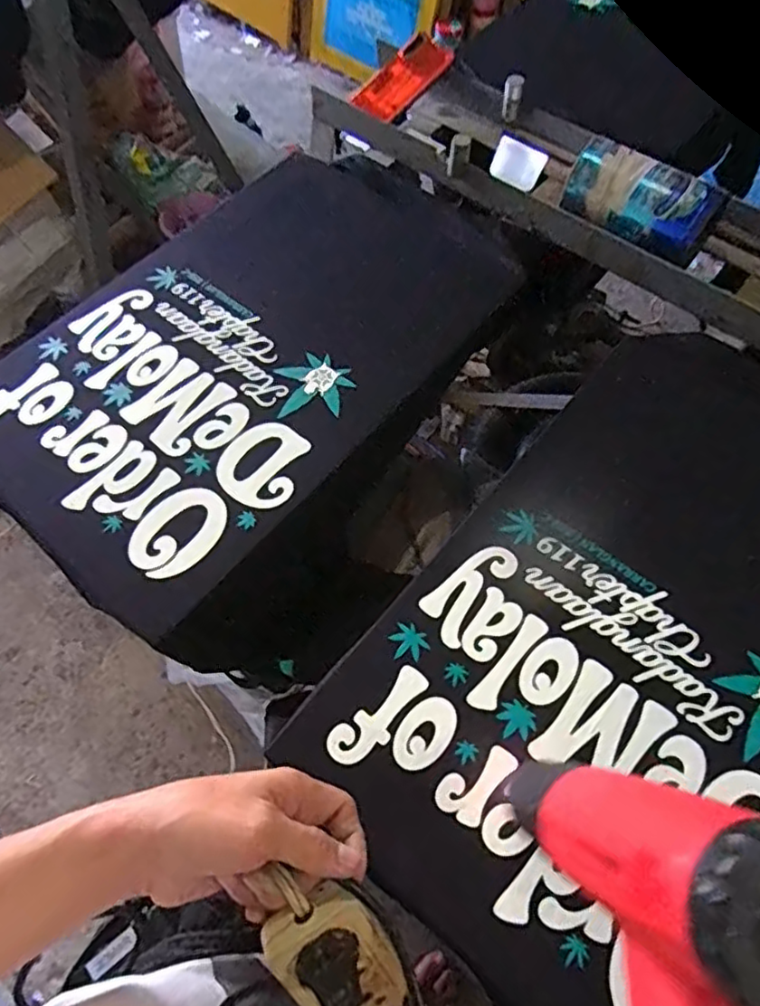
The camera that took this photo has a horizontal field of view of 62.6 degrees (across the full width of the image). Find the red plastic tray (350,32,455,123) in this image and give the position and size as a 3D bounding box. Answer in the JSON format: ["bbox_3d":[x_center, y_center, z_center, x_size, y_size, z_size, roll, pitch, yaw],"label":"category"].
[{"bbox_3d":[0.035,-0.639,0.946,0.142,0.030,0.073,-42,84,6],"label":"red plastic tray"}]

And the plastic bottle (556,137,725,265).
[{"bbox_3d":[0.320,-0.374,0.773,0.182,0.073,0.089,30,67,17],"label":"plastic bottle"}]

